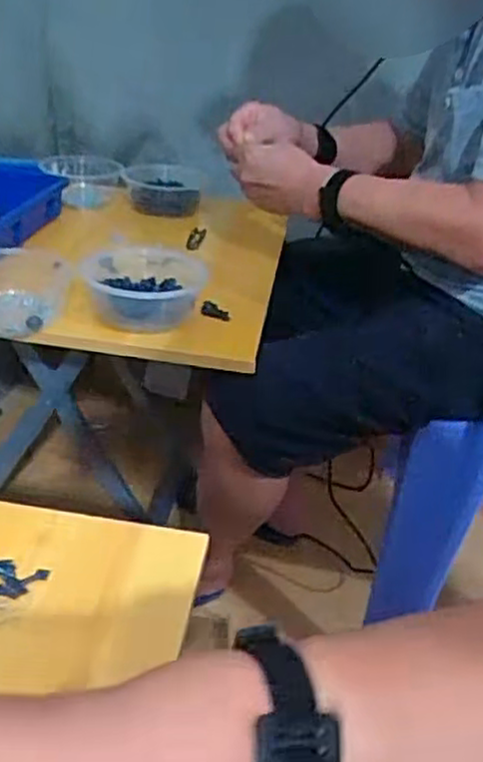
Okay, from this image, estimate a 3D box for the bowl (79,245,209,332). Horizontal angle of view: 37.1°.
[{"bbox_3d":[-0.121,-0.107,0.819,0.147,0.053,0.158,5,29,-1],"label":"bowl"}]

